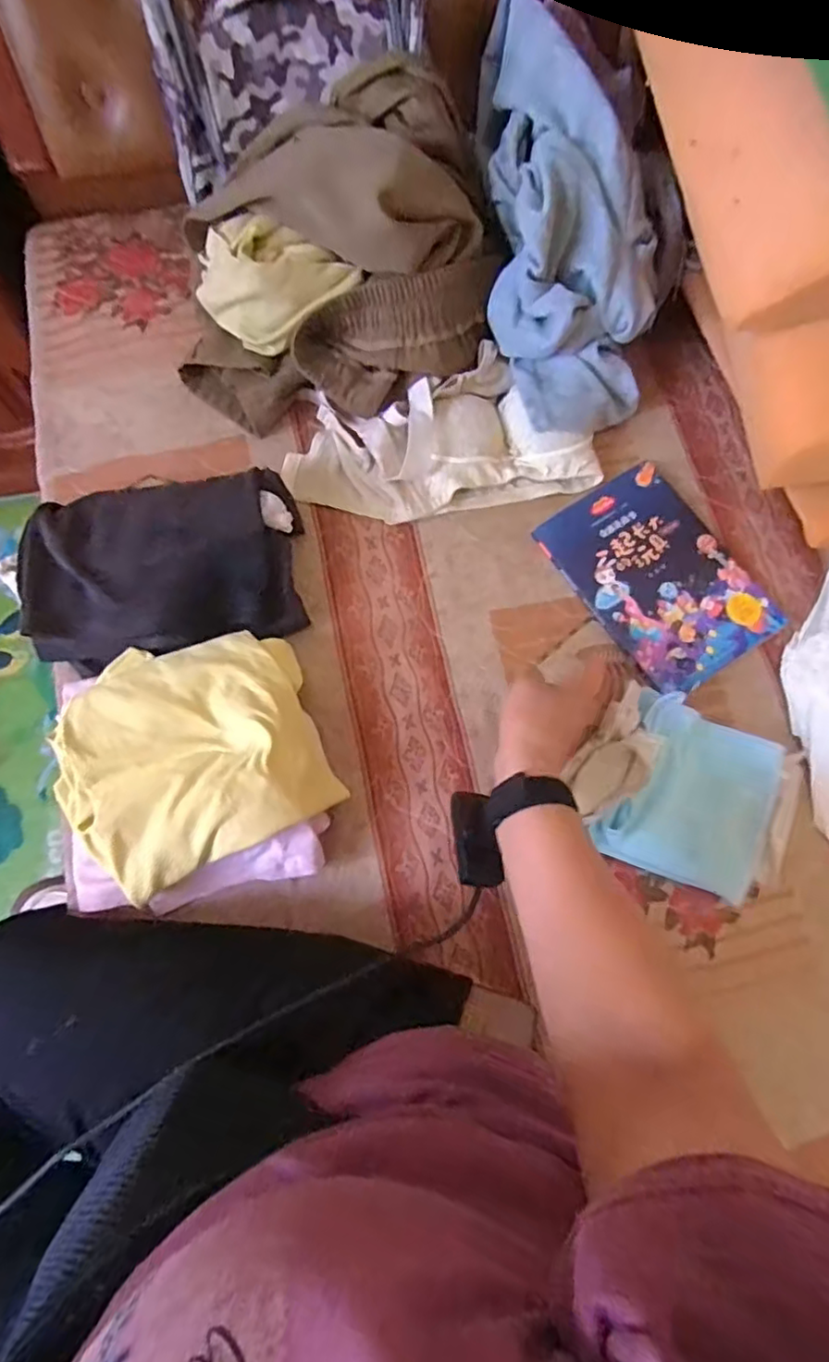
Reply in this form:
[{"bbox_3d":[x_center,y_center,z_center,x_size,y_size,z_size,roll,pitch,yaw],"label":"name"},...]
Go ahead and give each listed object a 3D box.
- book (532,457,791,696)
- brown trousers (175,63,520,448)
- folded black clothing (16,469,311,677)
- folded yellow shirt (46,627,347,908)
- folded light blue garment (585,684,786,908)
[{"bbox_3d":[0.240,-0.103,0.612,0.147,0.012,0.212,-32,77,-9],"label":"book"},{"bbox_3d":[-0.083,-0.418,0.603,0.319,0.167,0.261,-5,75,-2],"label":"brown trousers"},{"bbox_3d":[-0.228,-0.102,0.572,0.243,0.046,0.167,-11,75,-3],"label":"folded black clothing"},{"bbox_3d":[-0.193,0.055,0.513,0.219,0.037,0.196,-24,76,-8],"label":"folded yellow shirt"},{"bbox_3d":[0.243,0.101,0.539,0.141,0.043,0.142,20,75,5],"label":"folded light blue garment"}]

